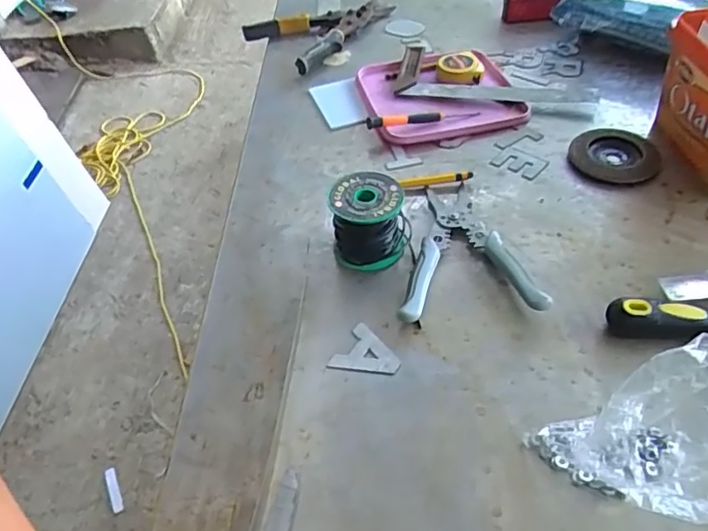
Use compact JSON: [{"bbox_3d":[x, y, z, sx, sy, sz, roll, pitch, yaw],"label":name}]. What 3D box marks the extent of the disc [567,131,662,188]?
[{"bbox_3d":[0.293,-0.124,0.666,0.096,0.010,0.098,10,47,15],"label":"disc"}]

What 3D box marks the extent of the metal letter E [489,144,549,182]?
[{"bbox_3d":[0.188,-0.117,0.676,0.056,0.005,0.043,30,55,30],"label":"metal letter E"}]

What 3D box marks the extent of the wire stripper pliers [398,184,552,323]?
[{"bbox_3d":[0.099,-0.021,0.573,0.124,0.027,0.177,-5,45,0],"label":"wire stripper pliers"}]

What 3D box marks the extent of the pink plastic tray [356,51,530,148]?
[{"bbox_3d":[0.112,-0.219,0.767,0.196,0.028,0.183,-10,46,-5],"label":"pink plastic tray"}]

